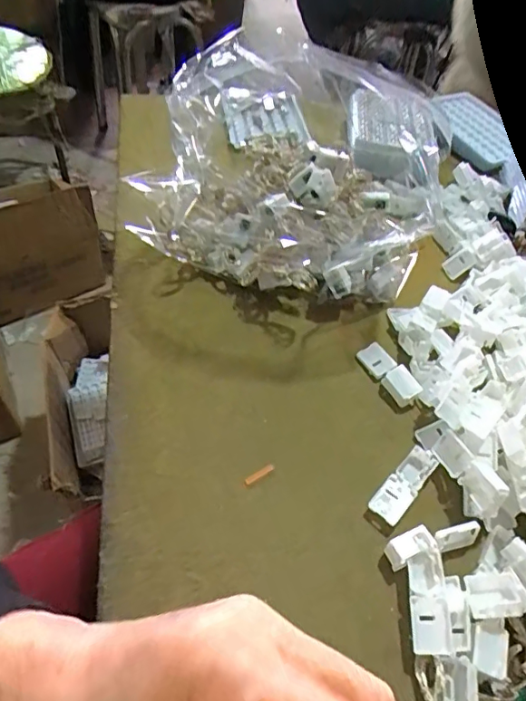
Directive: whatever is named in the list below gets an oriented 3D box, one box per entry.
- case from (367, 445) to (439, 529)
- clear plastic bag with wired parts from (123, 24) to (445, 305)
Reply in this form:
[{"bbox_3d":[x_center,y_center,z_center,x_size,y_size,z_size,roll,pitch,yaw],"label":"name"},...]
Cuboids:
[{"bbox_3d":[0.089,0.085,0.325,0.020,0.007,0.055,37,55,21],"label":"case"},{"bbox_3d":[0.025,-0.139,0.426,0.218,0.136,0.166,26,51,15],"label":"clear plastic bag with wired parts"}]

